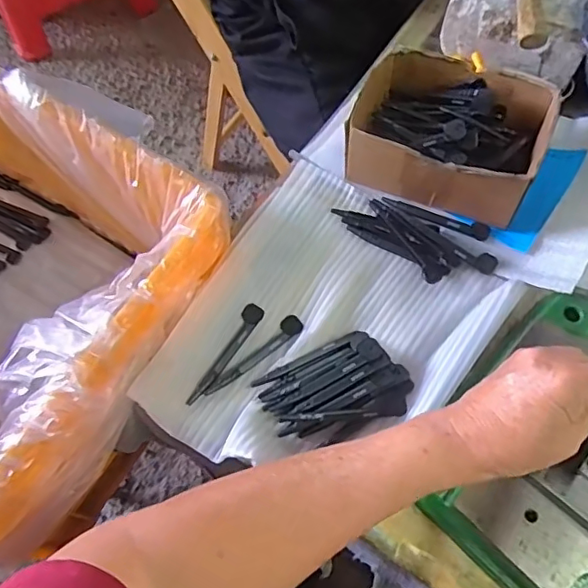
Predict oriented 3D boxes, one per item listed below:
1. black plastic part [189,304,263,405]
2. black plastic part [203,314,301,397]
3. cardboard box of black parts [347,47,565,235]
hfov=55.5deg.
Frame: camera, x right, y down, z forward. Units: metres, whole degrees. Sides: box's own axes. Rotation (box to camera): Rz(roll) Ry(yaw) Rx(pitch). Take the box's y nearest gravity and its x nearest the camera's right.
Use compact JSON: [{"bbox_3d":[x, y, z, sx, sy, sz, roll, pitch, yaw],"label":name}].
[{"bbox_3d":[-0.054,0.049,0.455,0.015,0.006,0.098,26,66,12],"label":"black plastic part"},{"bbox_3d":[-0.032,0.050,0.456,0.097,0.008,0.018,-39,70,-18],"label":"black plastic part"},{"bbox_3d":[0.141,-0.147,0.516,0.164,0.071,0.131,24,66,11],"label":"cardboard box of black parts"}]

